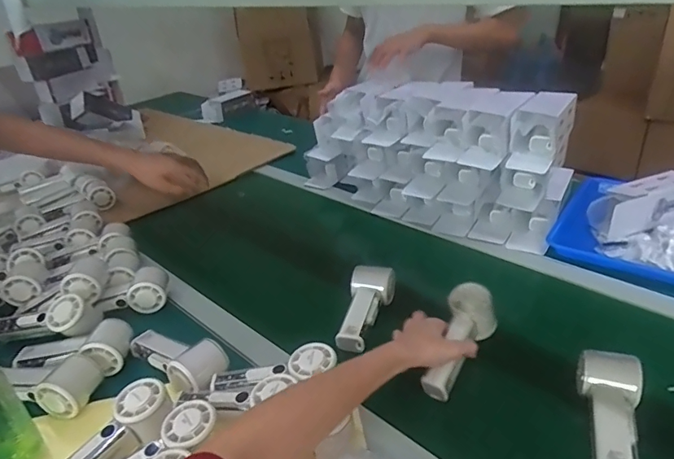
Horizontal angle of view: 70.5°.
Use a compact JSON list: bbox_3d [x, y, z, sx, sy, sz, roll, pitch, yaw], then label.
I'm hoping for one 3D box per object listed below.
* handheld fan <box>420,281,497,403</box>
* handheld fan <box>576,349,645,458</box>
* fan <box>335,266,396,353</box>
[{"bbox_3d":[0.153,0.142,0.607,0.058,0.045,0.151,18,60,33],"label":"handheld fan"},{"bbox_3d":[0.290,0.193,0.507,0.061,0.044,0.141,10,32,22],"label":"handheld fan"},{"bbox_3d":[0.039,0.118,0.709,0.061,0.043,0.150,9,44,22],"label":"fan"}]

